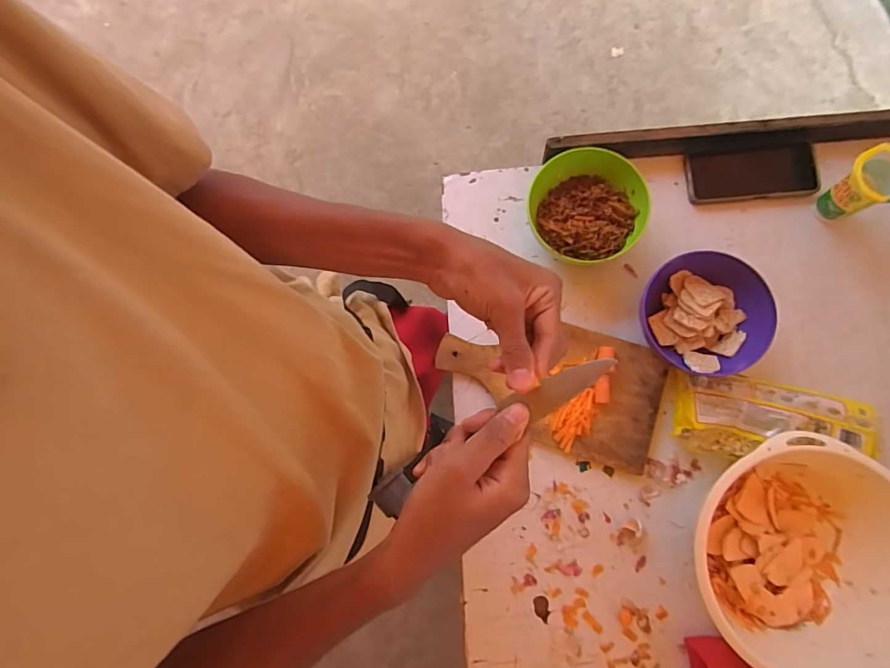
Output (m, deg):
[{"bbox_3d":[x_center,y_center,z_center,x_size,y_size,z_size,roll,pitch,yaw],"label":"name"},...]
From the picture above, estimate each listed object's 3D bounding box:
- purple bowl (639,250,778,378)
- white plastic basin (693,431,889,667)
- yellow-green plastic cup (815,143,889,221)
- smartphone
[{"bbox_3d":[0.325,-0.025,0.575,0.139,0.076,0.142,-1,81,4],"label":"purple bowl"},{"bbox_3d":[0.392,0.251,0.517,0.223,0.114,0.237,-1,81,4],"label":"white plastic basin"},{"bbox_3d":[0.527,-0.183,0.578,0.061,0.097,0.070,-28,80,-1],"label":"yellow-green plastic cup"},{"bbox_3d":[0.423,-0.222,0.629,0.165,0.012,0.076,-3,80,9],"label":"smartphone"}]

